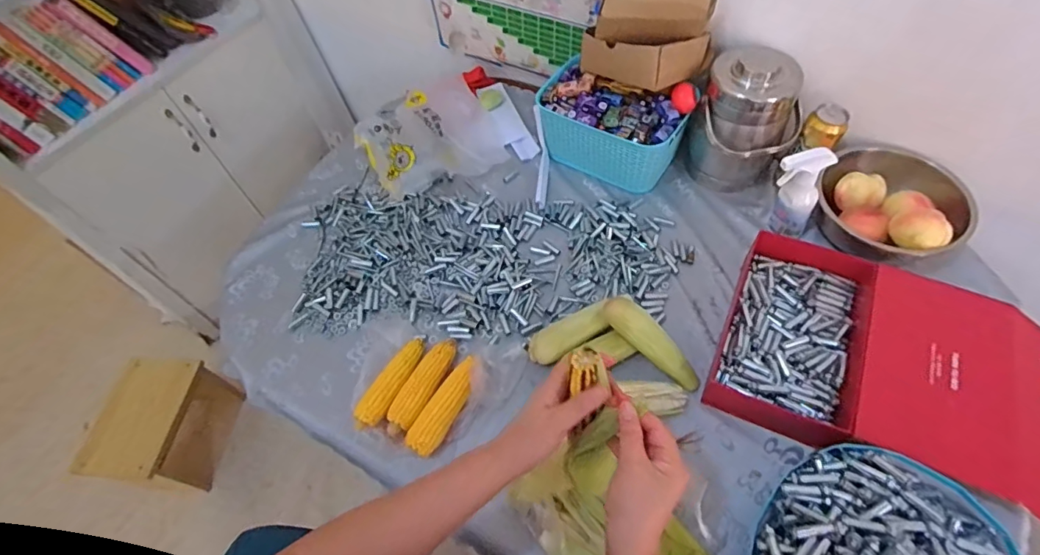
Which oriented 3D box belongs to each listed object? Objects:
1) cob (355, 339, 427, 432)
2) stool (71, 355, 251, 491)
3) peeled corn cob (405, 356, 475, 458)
[{"bbox_3d":[-0.200,0.164,0.778,0.043,0.052,0.167,18,60,16],"label":"cob"},{"bbox_3d":[-0.988,0.423,1.416,0.186,0.339,0.327,7,58,9],"label":"stool"},{"bbox_3d":[-0.113,0.197,0.744,0.047,0.053,0.151,25,62,19],"label":"peeled corn cob"}]

